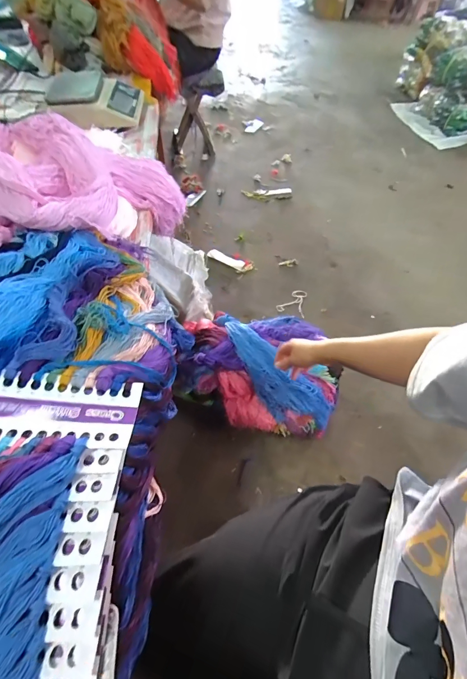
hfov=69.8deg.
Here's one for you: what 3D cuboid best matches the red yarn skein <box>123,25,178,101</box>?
[{"bbox_3d":[-0.265,-0.883,1.095,0.076,0.207,0.066,-29,51,26],"label":"red yarn skein"}]

